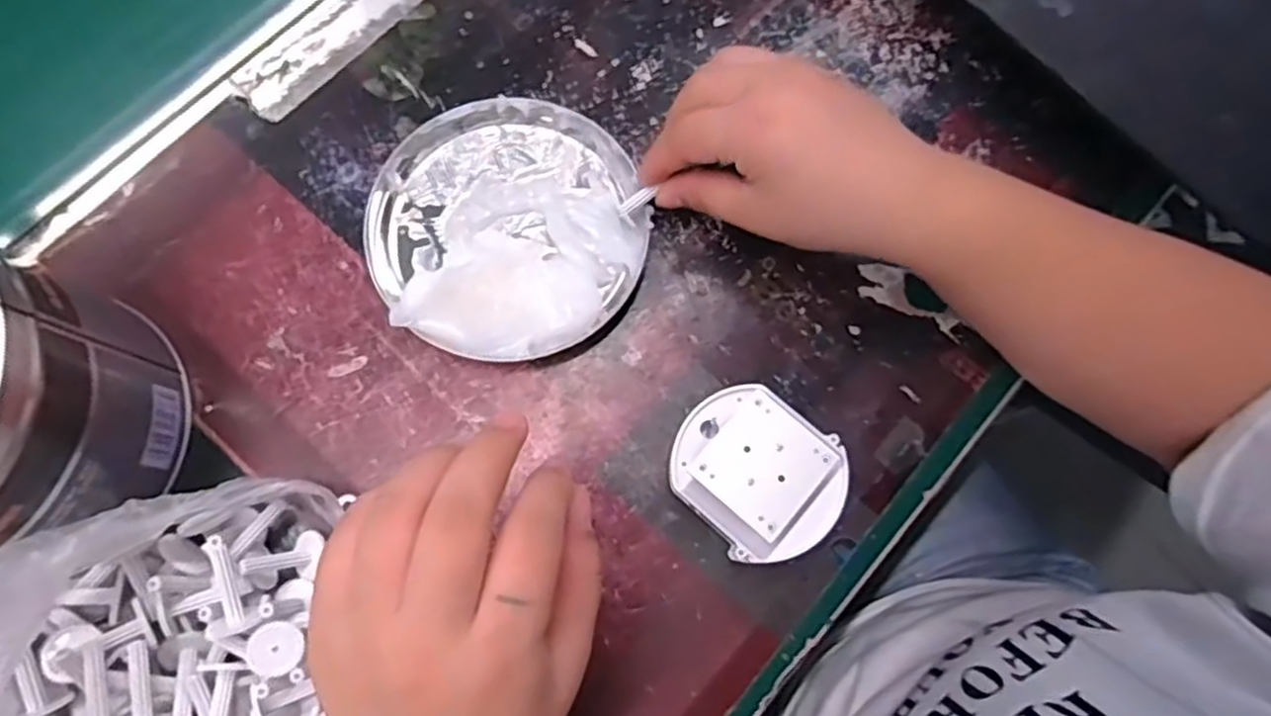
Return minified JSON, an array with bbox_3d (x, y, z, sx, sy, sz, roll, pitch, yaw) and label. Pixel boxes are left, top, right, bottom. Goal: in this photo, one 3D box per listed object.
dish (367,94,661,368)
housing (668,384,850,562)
[{"bbox_3d":[-0.061,-0.064,0.332,0.128,0.026,0.124,0,75,-2],"label":"dish"},{"bbox_3d":[0.050,0.047,0.297,0.060,0.042,0.070,-39,80,-11],"label":"housing"}]

